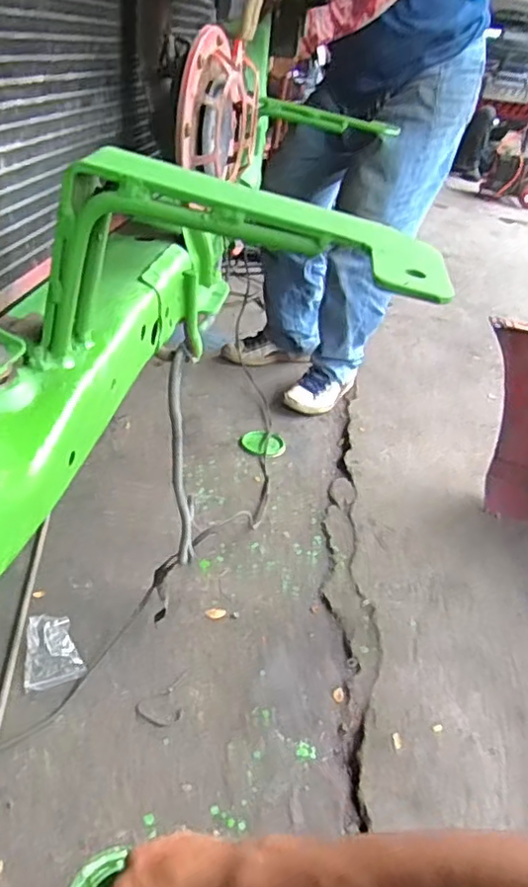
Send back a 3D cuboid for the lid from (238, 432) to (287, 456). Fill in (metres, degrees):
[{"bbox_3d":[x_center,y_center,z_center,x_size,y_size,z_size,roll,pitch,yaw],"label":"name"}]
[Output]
[{"bbox_3d":[-0.002,0.000,1.365,0.100,0.016,0.067,8,32,1],"label":"lid"}]

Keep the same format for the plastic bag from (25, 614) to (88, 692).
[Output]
[{"bbox_3d":[-0.283,0.277,0.848,0.070,0.026,0.099,-6,34,-19],"label":"plastic bag"}]

